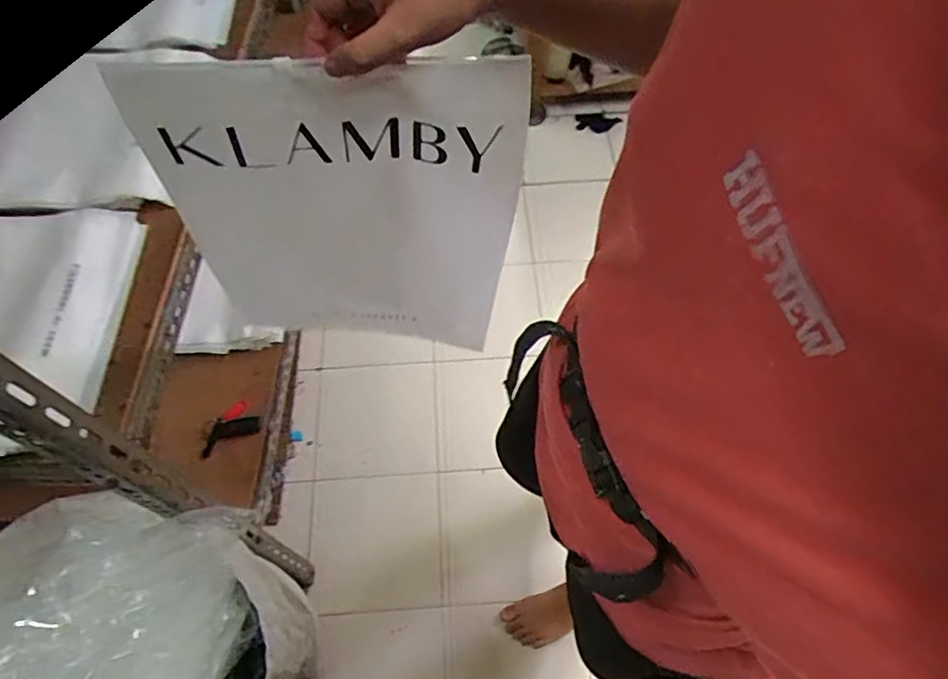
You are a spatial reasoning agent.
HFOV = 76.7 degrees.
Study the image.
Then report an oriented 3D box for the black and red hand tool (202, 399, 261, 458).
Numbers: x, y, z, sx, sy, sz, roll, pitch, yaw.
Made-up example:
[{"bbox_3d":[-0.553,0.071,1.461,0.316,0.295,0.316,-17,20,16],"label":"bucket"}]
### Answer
[{"bbox_3d":[-0.449,0.167,1.090,0.113,0.040,0.056,-33,70,-16],"label":"black and red hand tool"}]

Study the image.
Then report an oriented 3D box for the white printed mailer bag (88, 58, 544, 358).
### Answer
[{"bbox_3d":[-0.122,-0.104,0.575,0.304,0.356,0.031,1,60,-6],"label":"white printed mailer bag"}]

